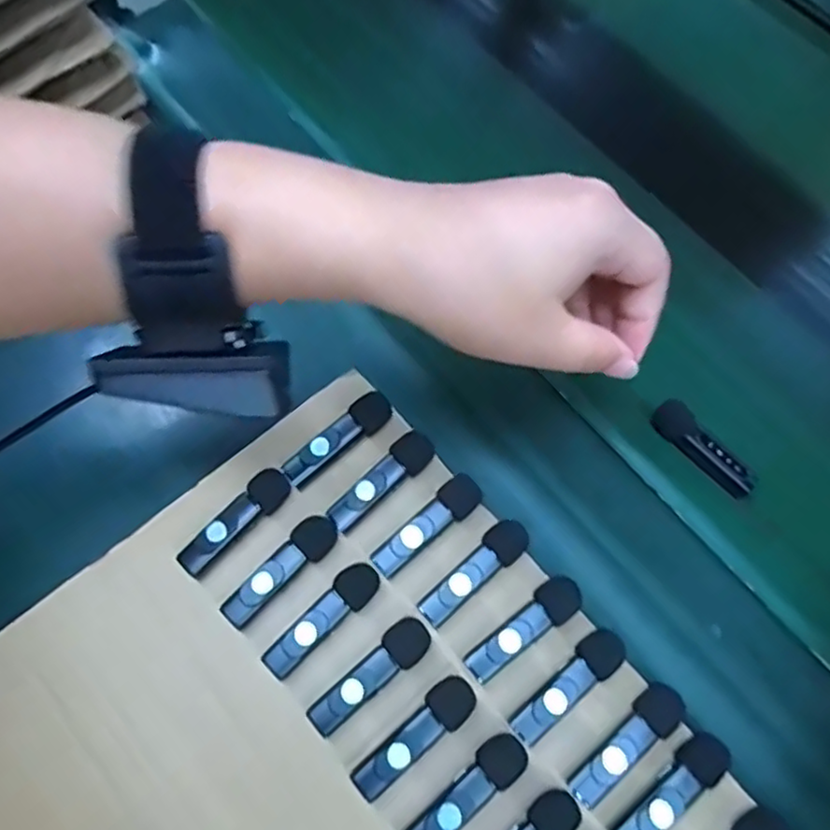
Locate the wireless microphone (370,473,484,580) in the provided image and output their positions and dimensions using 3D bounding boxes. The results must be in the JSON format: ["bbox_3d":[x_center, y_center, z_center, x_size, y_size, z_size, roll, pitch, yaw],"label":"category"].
[{"bbox_3d":[0.007,0.054,0.327,0.064,0.010,0.018,-38,76,-19],"label":"wireless microphone"}]

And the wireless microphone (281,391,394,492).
[{"bbox_3d":[-0.039,0.012,0.342,0.064,0.010,0.016,-39,76,-19],"label":"wireless microphone"}]

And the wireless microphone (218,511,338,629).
[{"bbox_3d":[-0.065,0.074,0.317,0.065,0.010,0.019,-39,76,-19],"label":"wireless microphone"}]

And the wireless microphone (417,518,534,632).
[{"bbox_3d":[0.029,0.077,0.322,0.064,0.011,0.018,-38,76,-19],"label":"wireless microphone"}]

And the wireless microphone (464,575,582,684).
[{"bbox_3d":[0.052,0.101,0.315,0.064,0.014,0.018,-33,74,-18],"label":"wireless microphone"}]

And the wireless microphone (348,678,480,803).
[{"bbox_3d":[0.000,0.145,0.298,0.064,0.014,0.019,-37,75,-19],"label":"wireless microphone"}]

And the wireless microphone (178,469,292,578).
[{"bbox_3d":[-0.089,0.053,0.327,0.062,0.014,0.017,-41,77,-20],"label":"wireless microphone"}]

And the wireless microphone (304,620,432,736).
[{"bbox_3d":[-0.020,0.120,0.306,0.064,0.014,0.019,-38,76,-19],"label":"wireless microphone"}]

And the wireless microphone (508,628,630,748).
[{"bbox_3d":[0.071,0.126,0.308,0.064,0.013,0.018,-36,75,-19],"label":"wireless microphone"}]

